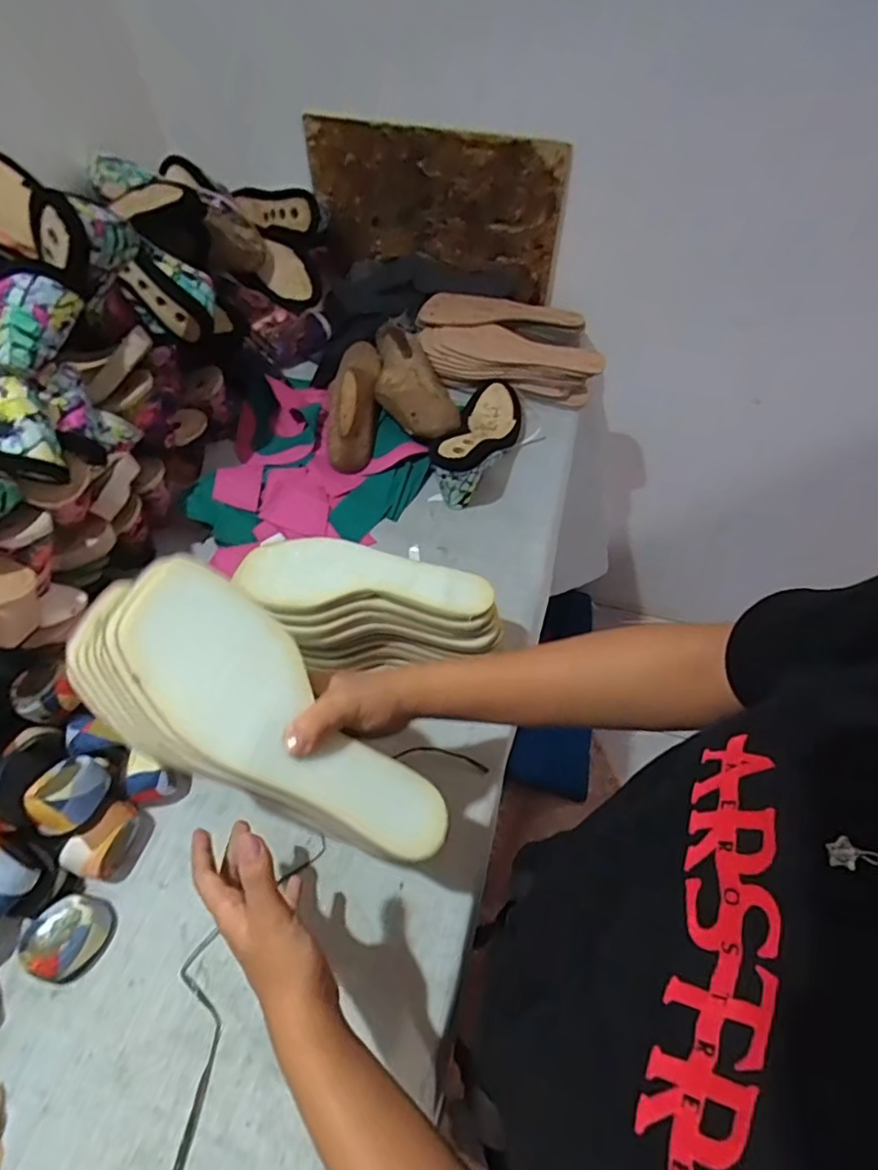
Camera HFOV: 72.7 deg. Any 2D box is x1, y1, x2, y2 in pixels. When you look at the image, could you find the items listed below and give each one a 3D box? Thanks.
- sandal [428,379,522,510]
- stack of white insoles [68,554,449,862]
[{"bbox_3d":[0.054,-0.201,0.775,0.085,0.084,0.227,14,57,11],"label":"sandal"},{"bbox_3d":[-0.092,0.085,0.351,0.237,0.023,0.092,42,59,-16],"label":"stack of white insoles"}]

